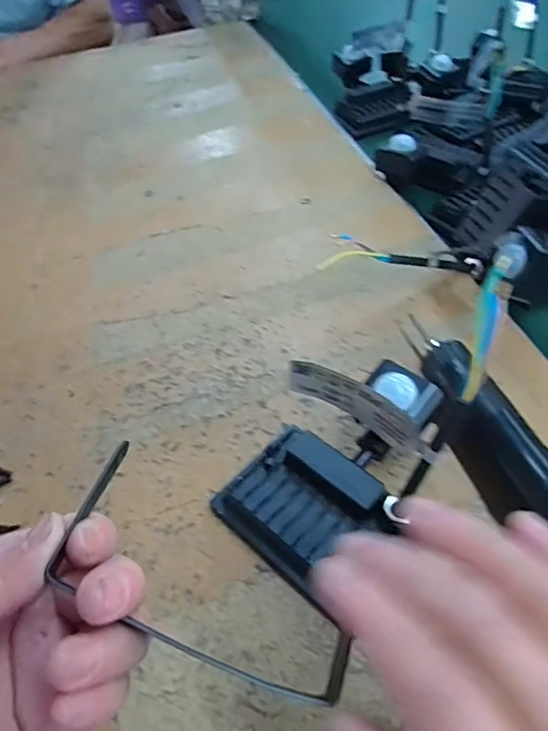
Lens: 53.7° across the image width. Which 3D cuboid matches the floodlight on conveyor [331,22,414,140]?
[{"bbox_3d":[0.116,-0.339,0.649,0.096,0.063,0.140,5,67,7],"label":"floodlight on conveyor"}]

